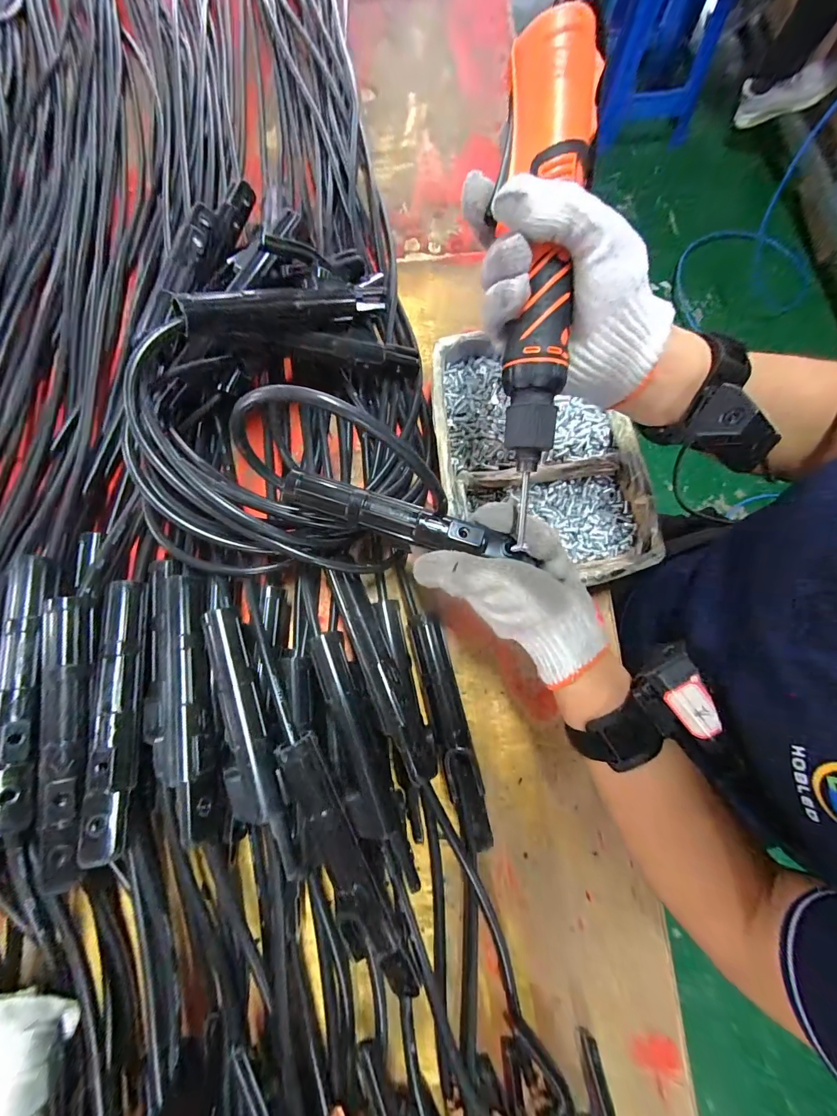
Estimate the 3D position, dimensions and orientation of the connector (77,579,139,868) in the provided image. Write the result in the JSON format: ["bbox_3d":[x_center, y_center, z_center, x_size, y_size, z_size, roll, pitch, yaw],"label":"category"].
[{"bbox_3d":[-0.221,0.110,0.299,0.025,0.032,0.191,-7,75,1],"label":"connector"}]

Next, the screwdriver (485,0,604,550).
[{"bbox_3d":[0.071,-0.167,0.240,0.050,0.034,0.244,3,99,2],"label":"screwdriver"}]

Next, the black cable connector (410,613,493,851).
[{"bbox_3d":[0.026,0.142,0.343,0.027,0.034,0.188,-15,75,-1],"label":"black cable connector"}]

